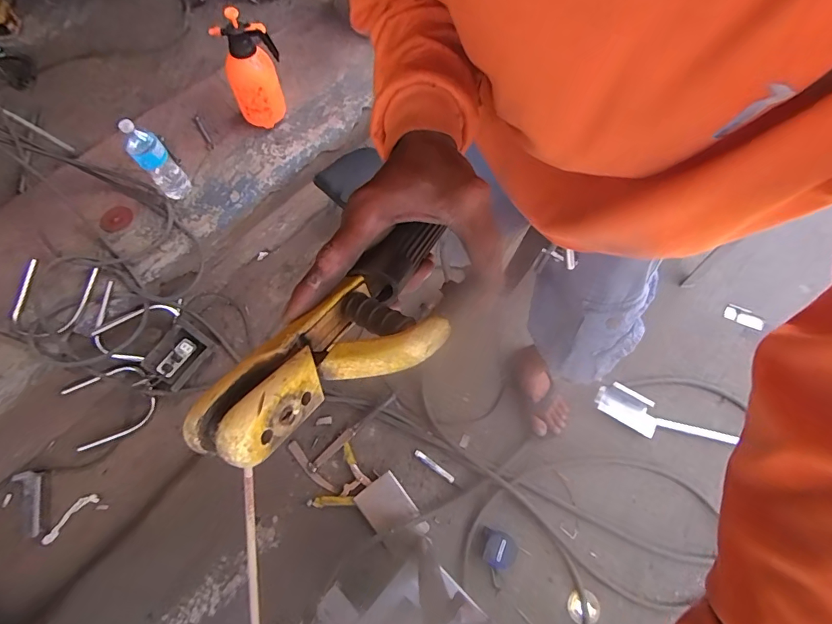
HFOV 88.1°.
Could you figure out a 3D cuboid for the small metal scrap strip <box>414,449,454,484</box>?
[{"bbox_3d":[0.044,0.373,1.039,0.112,0.012,0.017,35,71,11],"label":"small metal scrap strip"}]

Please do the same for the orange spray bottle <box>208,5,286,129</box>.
[{"bbox_3d":[-0.459,-0.679,1.220,0.147,0.274,0.112,-23,70,-10],"label":"orange spray bottle"}]

